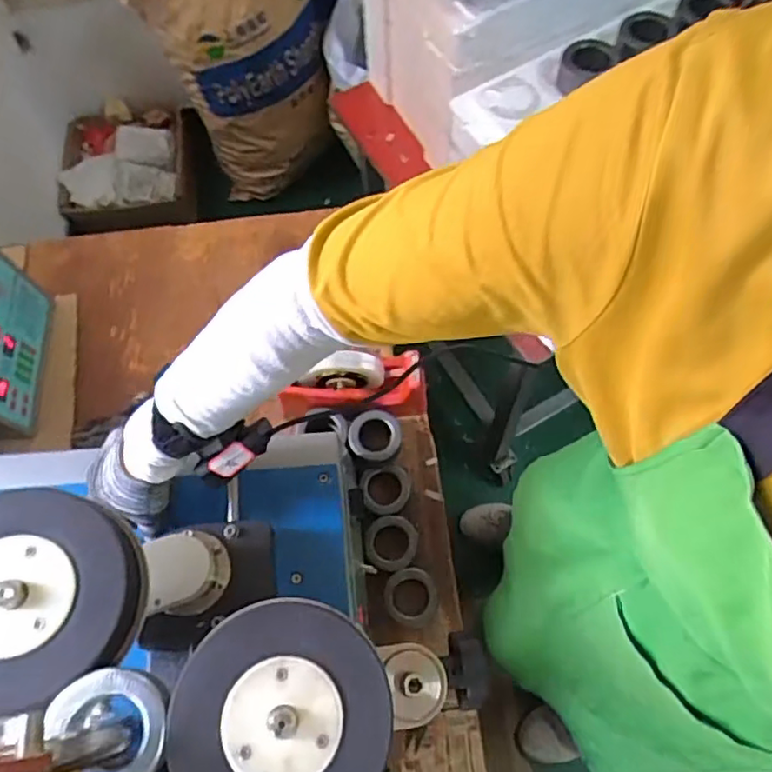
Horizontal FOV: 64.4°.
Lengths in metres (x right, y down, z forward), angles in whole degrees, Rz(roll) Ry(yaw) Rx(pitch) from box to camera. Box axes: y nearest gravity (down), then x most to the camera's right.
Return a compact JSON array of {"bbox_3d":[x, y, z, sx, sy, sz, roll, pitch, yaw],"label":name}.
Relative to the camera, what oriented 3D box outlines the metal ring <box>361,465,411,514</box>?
[{"bbox_3d":[0.000,0.137,0.815,0.074,0.022,0.064,-2,60,-24],"label":"metal ring"}]

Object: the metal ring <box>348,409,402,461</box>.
[{"bbox_3d":[-0.016,0.064,0.813,0.067,0.028,0.074,-42,73,-15],"label":"metal ring"}]

